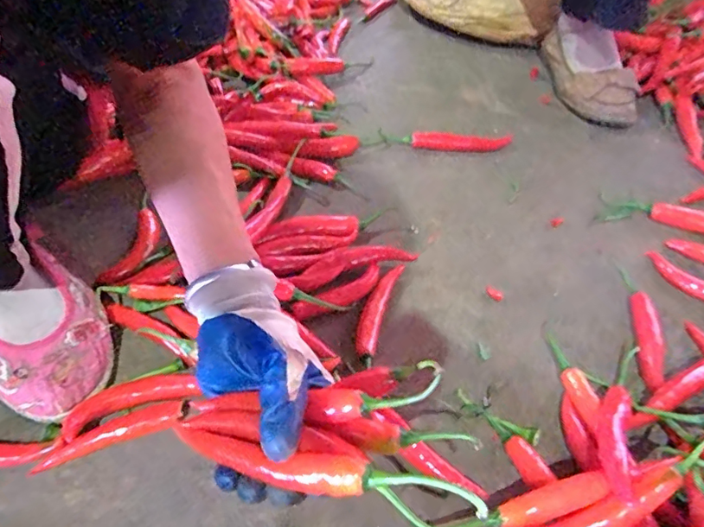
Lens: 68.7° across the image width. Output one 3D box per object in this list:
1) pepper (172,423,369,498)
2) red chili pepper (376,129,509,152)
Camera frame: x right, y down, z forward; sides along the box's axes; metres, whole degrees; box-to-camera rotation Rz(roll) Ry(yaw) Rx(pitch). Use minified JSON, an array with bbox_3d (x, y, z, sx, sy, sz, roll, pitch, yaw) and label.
[{"bbox_3d":[-0.052,0.112,0.296,0.132,0.018,0.018,2,43,27],"label":"pepper"},{"bbox_3d":[0.118,-0.155,0.643,0.168,0.017,0.029,-2,48,-7],"label":"red chili pepper"}]

